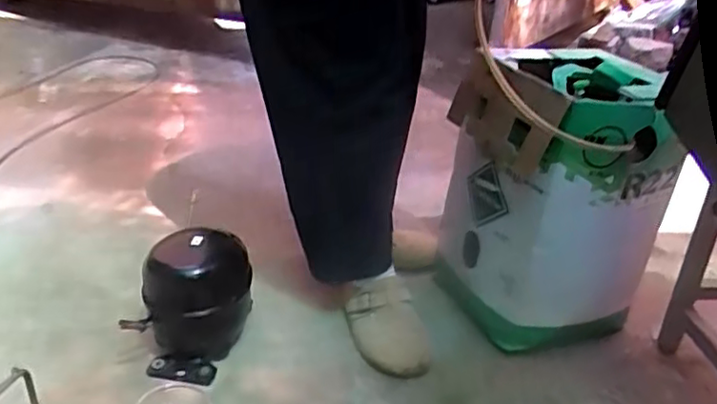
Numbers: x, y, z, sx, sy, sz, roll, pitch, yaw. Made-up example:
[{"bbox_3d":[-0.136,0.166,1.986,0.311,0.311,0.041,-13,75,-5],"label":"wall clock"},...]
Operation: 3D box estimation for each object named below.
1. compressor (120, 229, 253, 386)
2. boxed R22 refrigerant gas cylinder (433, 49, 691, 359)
[{"bbox_3d":[-0.234,0.148,0.994,0.136,0.175,0.179,13,30,16],"label":"compressor"},{"bbox_3d":[0.295,-0.005,1.076,0.275,0.410,0.257,-8,31,-20],"label":"boxed R22 refrigerant gas cylinder"}]

